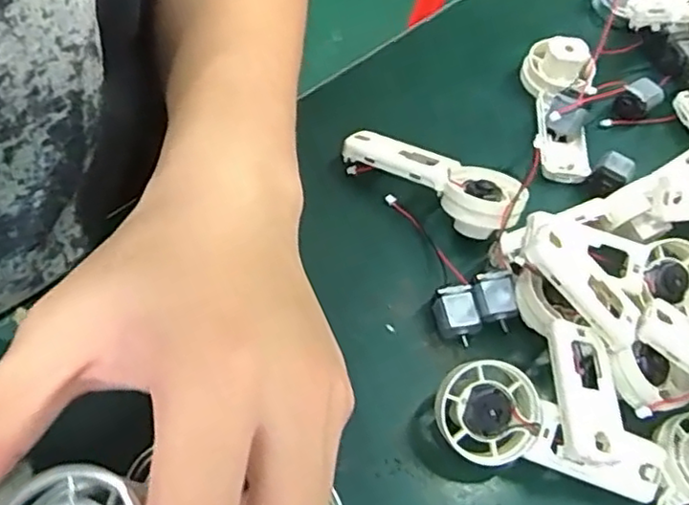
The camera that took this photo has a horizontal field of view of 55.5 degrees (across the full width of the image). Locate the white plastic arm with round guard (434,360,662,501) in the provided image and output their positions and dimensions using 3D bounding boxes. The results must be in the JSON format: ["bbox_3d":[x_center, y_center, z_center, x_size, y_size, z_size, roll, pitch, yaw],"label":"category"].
[{"bbox_3d":[0.080,0.073,0.256,0.092,0.021,0.034,23,60,1],"label":"white plastic arm with round guard"}]

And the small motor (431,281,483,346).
[{"bbox_3d":[0.050,0.028,0.291,0.018,0.012,0.024,-9,62,-10],"label":"small motor"}]

